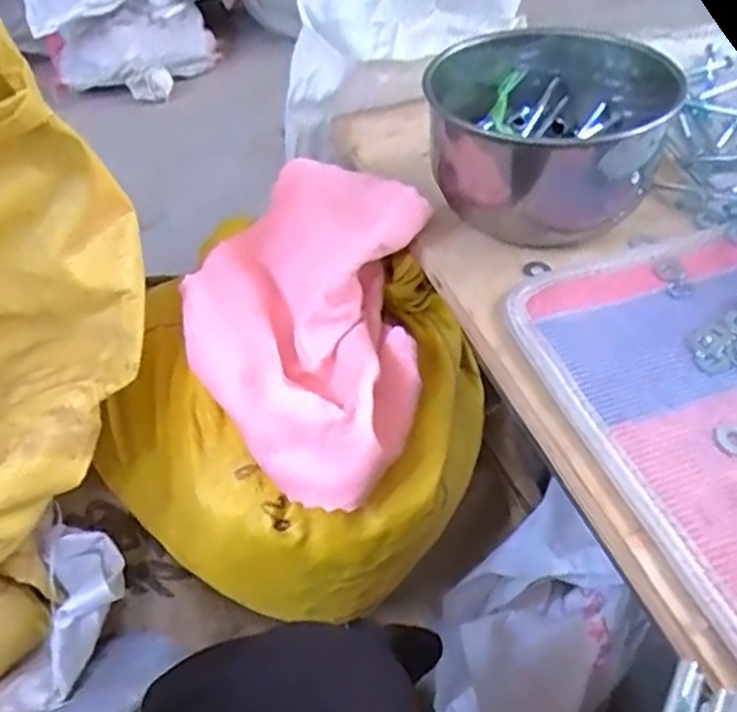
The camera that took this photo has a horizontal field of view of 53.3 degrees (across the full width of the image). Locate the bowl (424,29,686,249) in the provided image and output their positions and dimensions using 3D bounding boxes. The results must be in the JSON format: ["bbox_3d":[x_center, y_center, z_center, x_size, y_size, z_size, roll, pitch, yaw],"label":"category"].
[{"bbox_3d":[0.127,-0.163,0.533,0.162,0.093,0.159,-2,45,2],"label":"bowl"}]

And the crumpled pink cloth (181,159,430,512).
[{"bbox_3d":[-0.049,-0.036,0.519,0.165,0.101,0.256,4,47,7],"label":"crumpled pink cloth"}]

